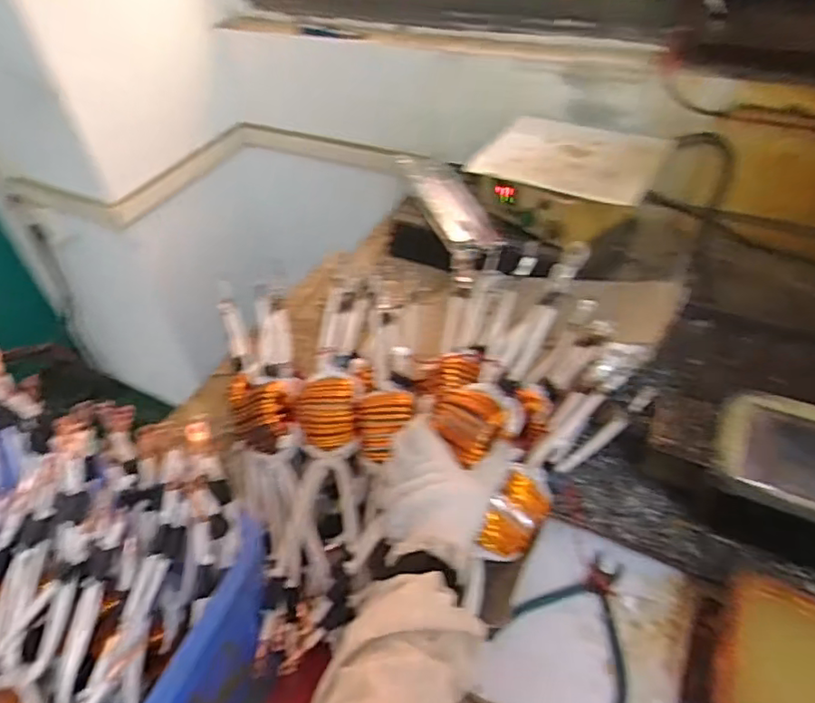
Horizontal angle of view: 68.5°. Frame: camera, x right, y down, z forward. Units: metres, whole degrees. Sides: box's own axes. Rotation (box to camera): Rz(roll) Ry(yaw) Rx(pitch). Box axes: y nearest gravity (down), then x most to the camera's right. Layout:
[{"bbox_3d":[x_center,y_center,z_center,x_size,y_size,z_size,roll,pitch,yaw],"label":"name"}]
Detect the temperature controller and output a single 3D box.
[{"bbox_3d":[0.250,-0.261,0.956,0.259,0.116,0.214,20,50,25],"label":"temperature controller"}]

